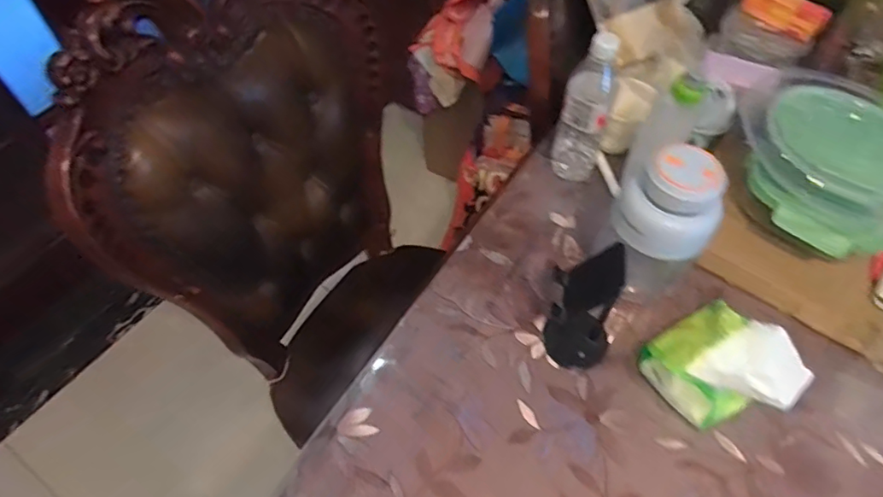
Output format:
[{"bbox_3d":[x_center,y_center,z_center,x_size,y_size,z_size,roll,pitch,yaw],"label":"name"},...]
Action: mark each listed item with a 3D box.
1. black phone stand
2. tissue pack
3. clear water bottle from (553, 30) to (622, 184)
[{"bbox_3d":[0.161,0.066,0.590,0.078,0.174,0.070,7,54,6],"label":"black phone stand"},{"bbox_3d":[0.315,0.133,0.602,0.131,0.086,0.135,-28,58,-19],"label":"tissue pack"},{"bbox_3d":[0.198,-0.184,0.746,0.066,0.225,0.053,14,55,11],"label":"clear water bottle"}]

